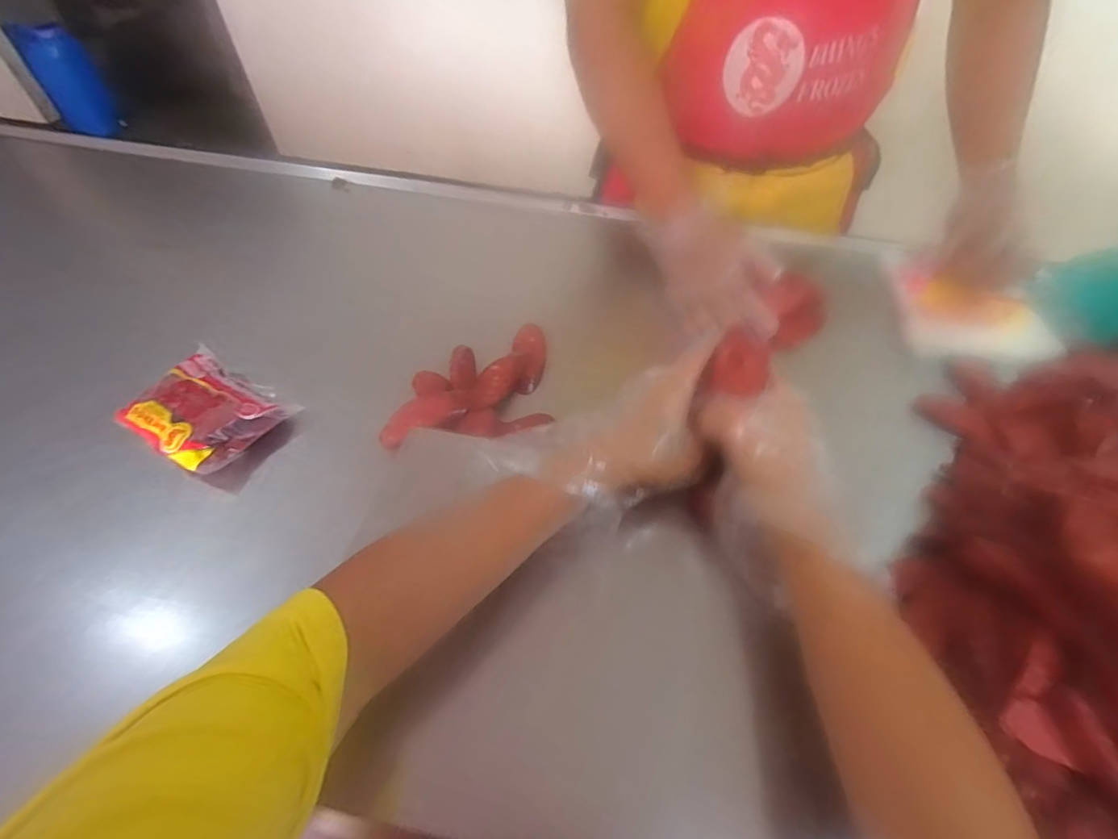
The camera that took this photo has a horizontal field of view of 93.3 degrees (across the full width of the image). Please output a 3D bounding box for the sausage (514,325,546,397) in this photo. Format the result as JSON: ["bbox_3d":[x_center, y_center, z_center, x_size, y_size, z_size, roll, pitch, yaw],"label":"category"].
[{"bbox_3d":[-0.034,-0.077,0.627,0.037,0.030,0.099,-5,53,-4],"label":"sausage"}]

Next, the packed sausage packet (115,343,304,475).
[{"bbox_3d":[-0.365,-0.006,0.544,0.133,0.056,0.121,25,57,18],"label":"packed sausage packet"}]

